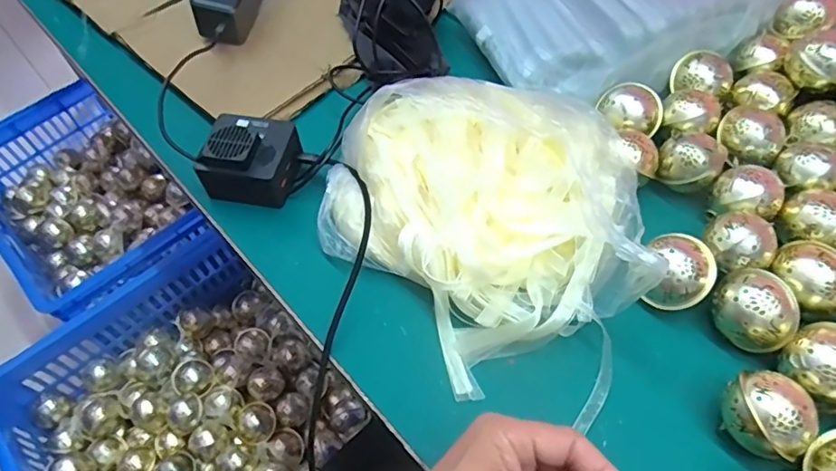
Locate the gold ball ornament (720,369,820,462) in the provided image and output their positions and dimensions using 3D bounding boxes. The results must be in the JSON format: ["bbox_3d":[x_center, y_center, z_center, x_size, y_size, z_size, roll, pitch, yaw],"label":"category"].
[{"bbox_3d":[0.244,0.128,0.385,0.055,0.053,0.059,-24,59,-13],"label":"gold ball ornament"}]

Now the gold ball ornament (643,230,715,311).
[{"bbox_3d":[0.215,0.032,0.451,0.048,0.050,0.061,9,57,7],"label":"gold ball ornament"}]

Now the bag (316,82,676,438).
[{"bbox_3d":[0.061,-0.026,0.467,0.300,0.097,0.244,35,64,22],"label":"bag"}]

